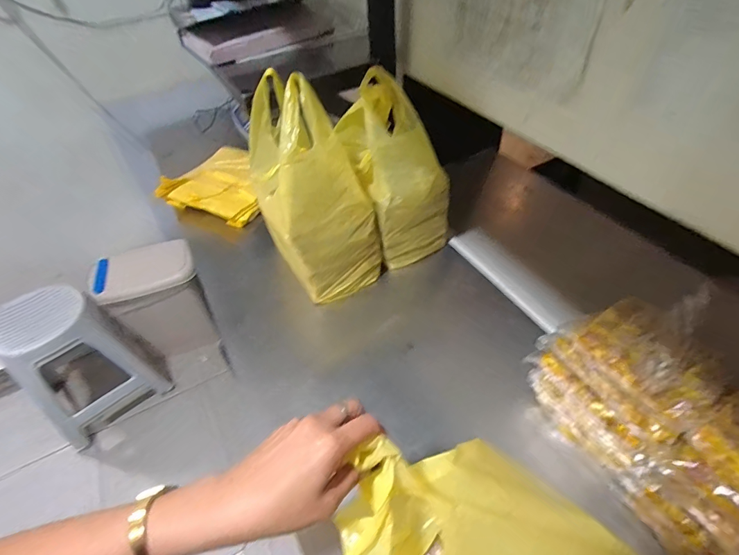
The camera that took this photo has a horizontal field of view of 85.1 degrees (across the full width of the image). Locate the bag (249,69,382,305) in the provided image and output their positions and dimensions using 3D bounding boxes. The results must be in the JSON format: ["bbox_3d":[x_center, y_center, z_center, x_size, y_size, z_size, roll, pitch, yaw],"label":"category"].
[{"bbox_3d":[-0.102,-0.144,0.698,0.156,0.352,0.205,-23,49,-17],"label":"bag"}]

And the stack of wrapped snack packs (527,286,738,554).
[{"bbox_3d":[0.383,0.225,0.423,0.139,0.191,0.441,-21,54,-16],"label":"stack of wrapped snack packs"}]

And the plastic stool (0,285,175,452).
[{"bbox_3d":[-0.977,0.276,1.374,0.331,0.447,0.362,29,55,29],"label":"plastic stool"}]

